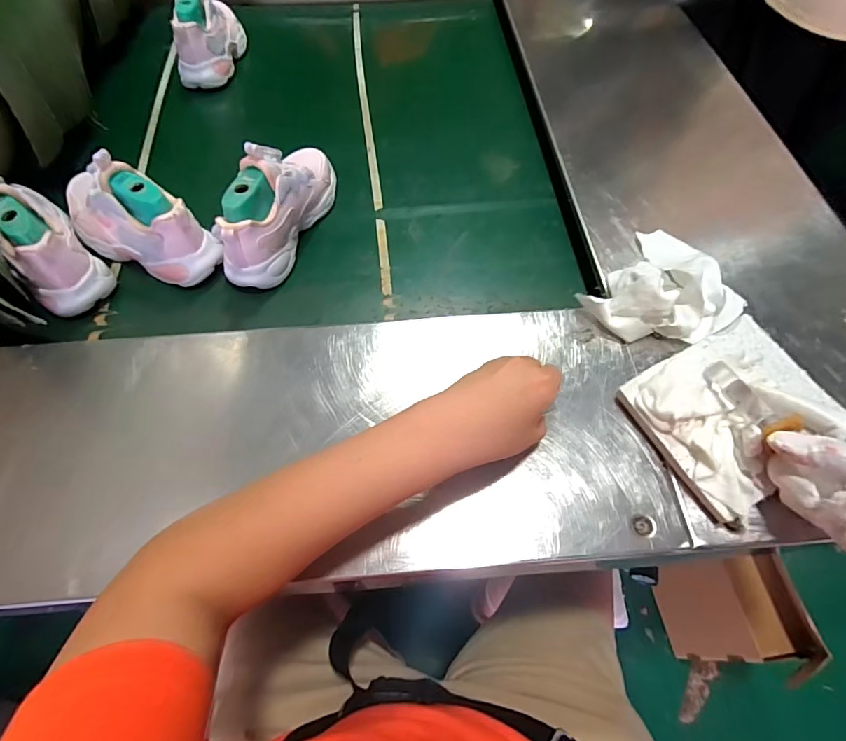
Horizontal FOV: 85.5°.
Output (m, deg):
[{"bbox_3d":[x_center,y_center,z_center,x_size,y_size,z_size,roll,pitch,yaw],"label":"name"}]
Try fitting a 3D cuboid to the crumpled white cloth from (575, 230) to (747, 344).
[{"bbox_3d":[0.245,-0.084,0.448,0.123,0.050,0.149,40,67,22],"label":"crumpled white cloth"}]

